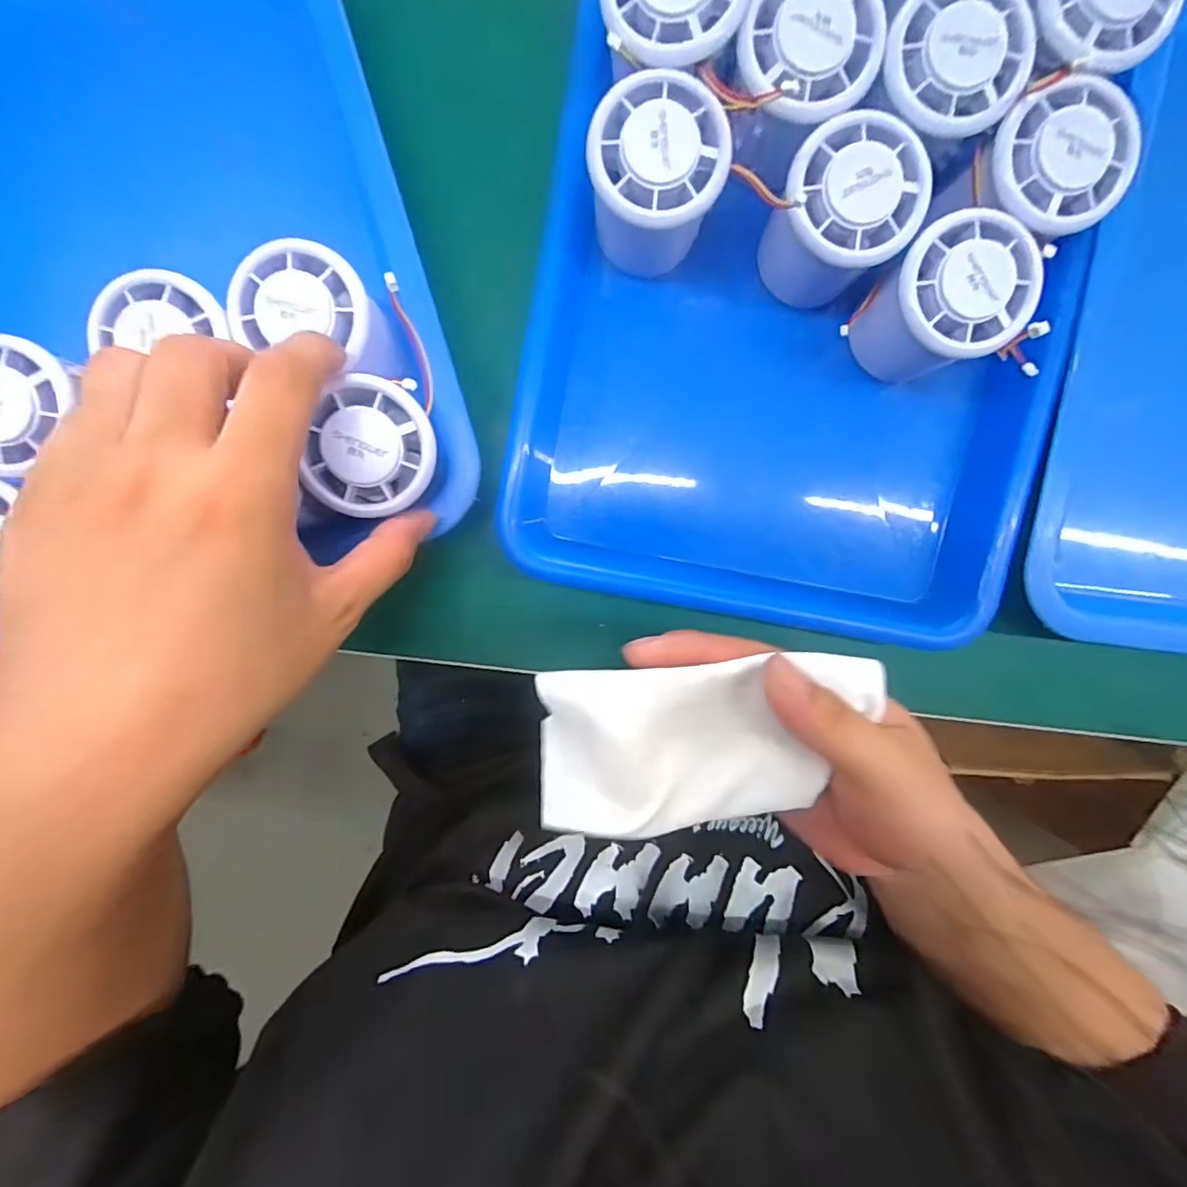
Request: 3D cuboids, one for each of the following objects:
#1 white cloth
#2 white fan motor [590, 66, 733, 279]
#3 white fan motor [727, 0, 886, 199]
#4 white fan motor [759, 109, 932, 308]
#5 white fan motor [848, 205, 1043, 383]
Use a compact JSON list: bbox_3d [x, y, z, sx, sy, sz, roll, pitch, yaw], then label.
[{"bbox_3d":[0.046,0.059,0.215,0.133,0.026,0.066,-2,96,-1],"label":"white cloth"},{"bbox_3d":[0.025,-0.177,0.236,0.054,0.052,0.052,0,96,-1],"label":"white fan motor"},{"bbox_3d":[0.084,-0.215,0.227,0.053,0.049,0.052,0,96,-1],"label":"white fan motor"},{"bbox_3d":[0.106,-0.163,0.240,0.056,0.056,0.055,22,95,-3],"label":"white fan motor"},{"bbox_3d":[0.154,-0.129,0.241,0.053,0.053,0.051,0,96,-1],"label":"white fan motor"}]

